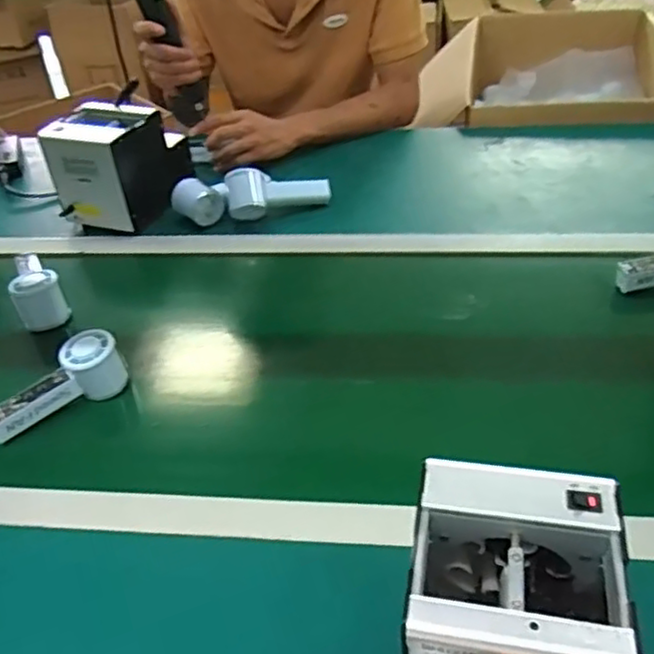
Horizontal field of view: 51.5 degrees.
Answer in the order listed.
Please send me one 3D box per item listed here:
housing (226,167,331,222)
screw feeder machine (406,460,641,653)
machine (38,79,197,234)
[{"bbox_3d":[-0.074,-0.197,0.977,0.155,0.055,0.053,-5,40,2],"label":"housing"},{"bbox_3d":[0.115,0.202,0.425,0.126,0.129,0.180,5,41,13],"label":"screw feeder machine"},{"bbox_3d":[-0.295,-0.245,0.994,0.144,0.141,0.171,9,42,17],"label":"machine"}]

